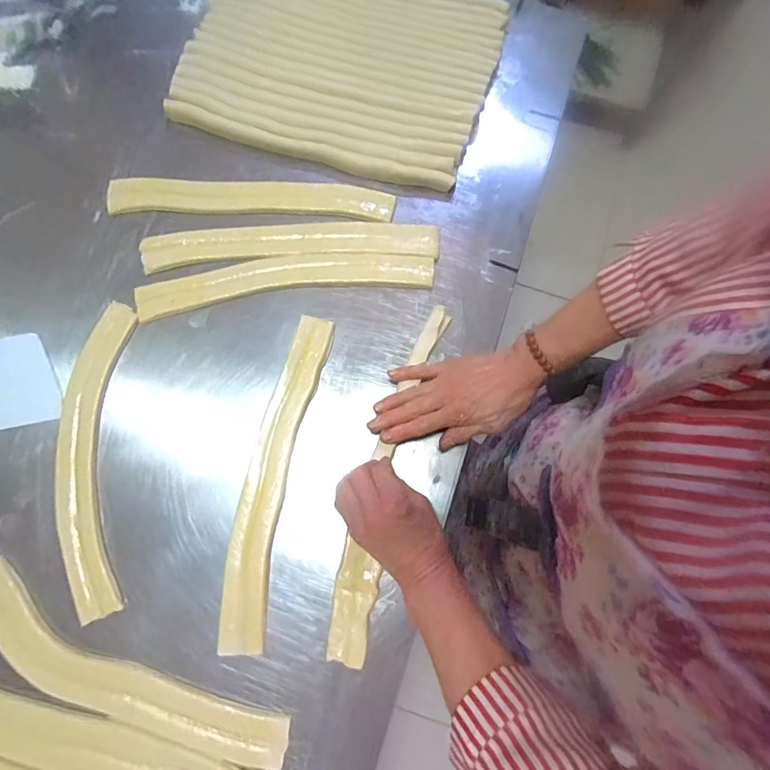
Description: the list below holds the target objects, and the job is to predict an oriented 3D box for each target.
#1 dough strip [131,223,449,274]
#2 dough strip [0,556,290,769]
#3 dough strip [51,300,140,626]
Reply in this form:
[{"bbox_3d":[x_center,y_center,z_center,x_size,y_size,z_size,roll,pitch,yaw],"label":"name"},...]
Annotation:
[{"bbox_3d":[-0.109,-0.167,0.539,0.342,0.004,0.048,-3,77,-2],"label":"dough strip"},{"bbox_3d":[-0.250,0.275,0.428,0.333,0.005,0.070,25,77,5],"label":"dough strip"},{"bbox_3d":[-0.306,0.071,0.474,0.080,0.017,0.310,-3,77,-2],"label":"dough strip"}]

